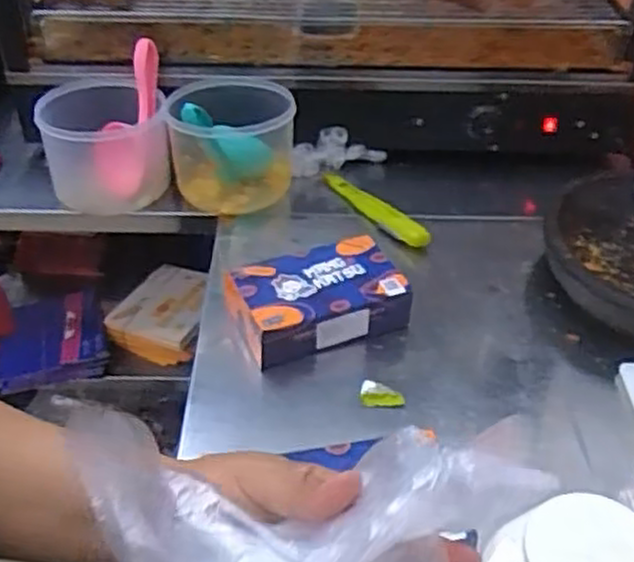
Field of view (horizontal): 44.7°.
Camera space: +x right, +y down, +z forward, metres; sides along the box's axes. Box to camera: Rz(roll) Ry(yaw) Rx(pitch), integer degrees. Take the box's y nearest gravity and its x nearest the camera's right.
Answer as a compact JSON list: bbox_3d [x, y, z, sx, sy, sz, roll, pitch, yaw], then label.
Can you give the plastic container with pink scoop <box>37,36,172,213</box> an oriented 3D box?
[{"bbox_3d":[-0.286,-0.202,1.044,0.162,0.164,0.161,-8,41,-11],"label":"plastic container with pink scoop"}]

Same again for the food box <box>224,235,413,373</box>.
[{"bbox_3d":[-0.003,0.019,0.855,0.181,0.060,0.115,-15,42,-18],"label":"food box"}]

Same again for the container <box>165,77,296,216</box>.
[{"bbox_3d":[-0.116,-0.190,1.052,0.162,0.132,0.149,-2,40,-4],"label":"container"}]

